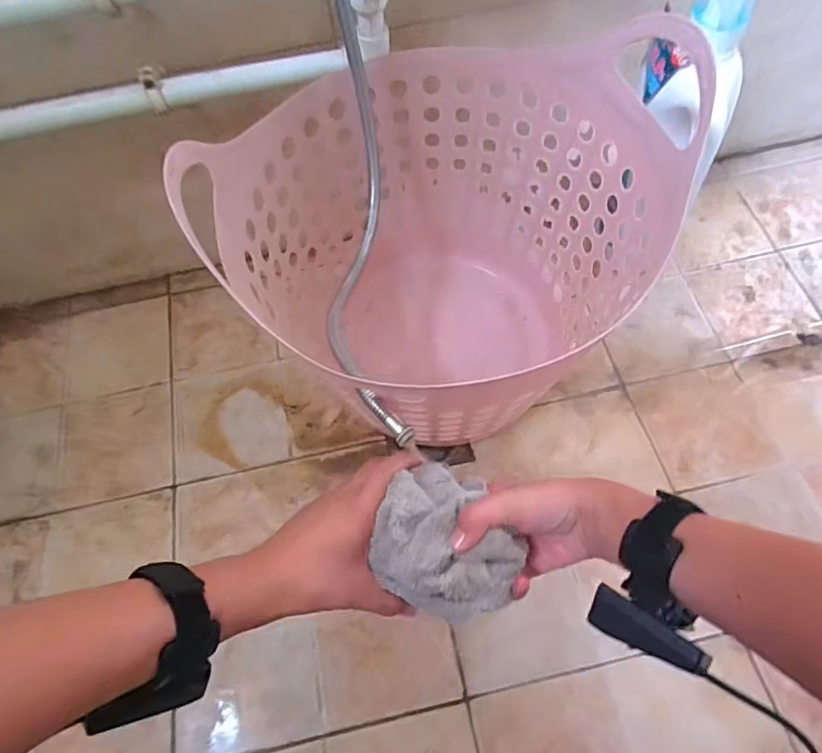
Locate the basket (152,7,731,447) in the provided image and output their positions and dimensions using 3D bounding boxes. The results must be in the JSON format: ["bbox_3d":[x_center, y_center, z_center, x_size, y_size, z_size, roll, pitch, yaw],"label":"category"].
[{"bbox_3d":[0.032,-0.127,0.565,0.354,0.364,0.361,-2,63,4],"label":"basket"}]

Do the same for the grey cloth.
[{"bbox_3d":[0.027,0.118,0.370,0.102,0.043,0.095,19,67,12],"label":"grey cloth"}]

